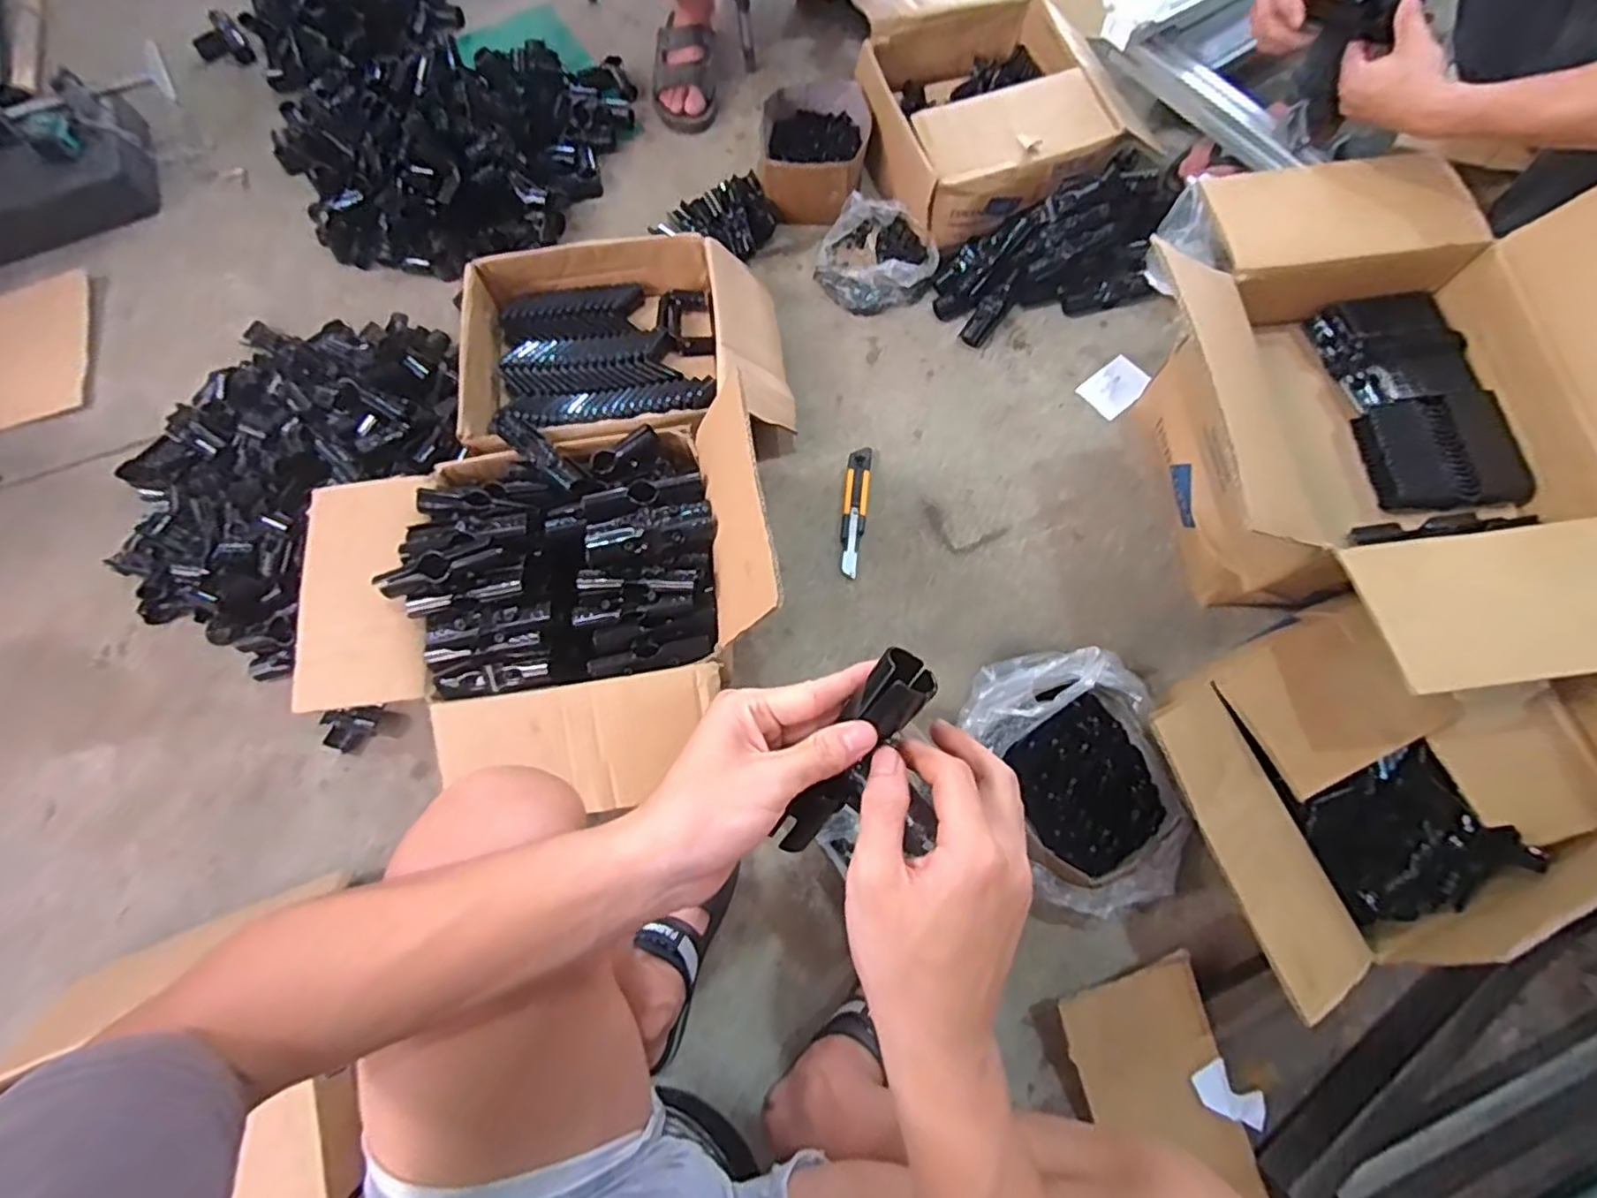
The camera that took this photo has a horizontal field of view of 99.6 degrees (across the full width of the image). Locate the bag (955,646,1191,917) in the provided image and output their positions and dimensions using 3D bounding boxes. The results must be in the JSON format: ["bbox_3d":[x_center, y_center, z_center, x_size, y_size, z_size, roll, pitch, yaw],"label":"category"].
[{"bbox_3d":[0.292,0.189,0.730,0.199,0.129,0.274,-21,72,-5],"label":"bag"}]

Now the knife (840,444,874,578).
[{"bbox_3d":[0.075,-0.117,0.900,0.034,0.014,0.184,6,72,3],"label":"knife"}]

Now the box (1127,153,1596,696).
[{"bbox_3d":[0.579,-0.172,0.724,0.449,0.369,0.557,-7,71,-1],"label":"box"}]

